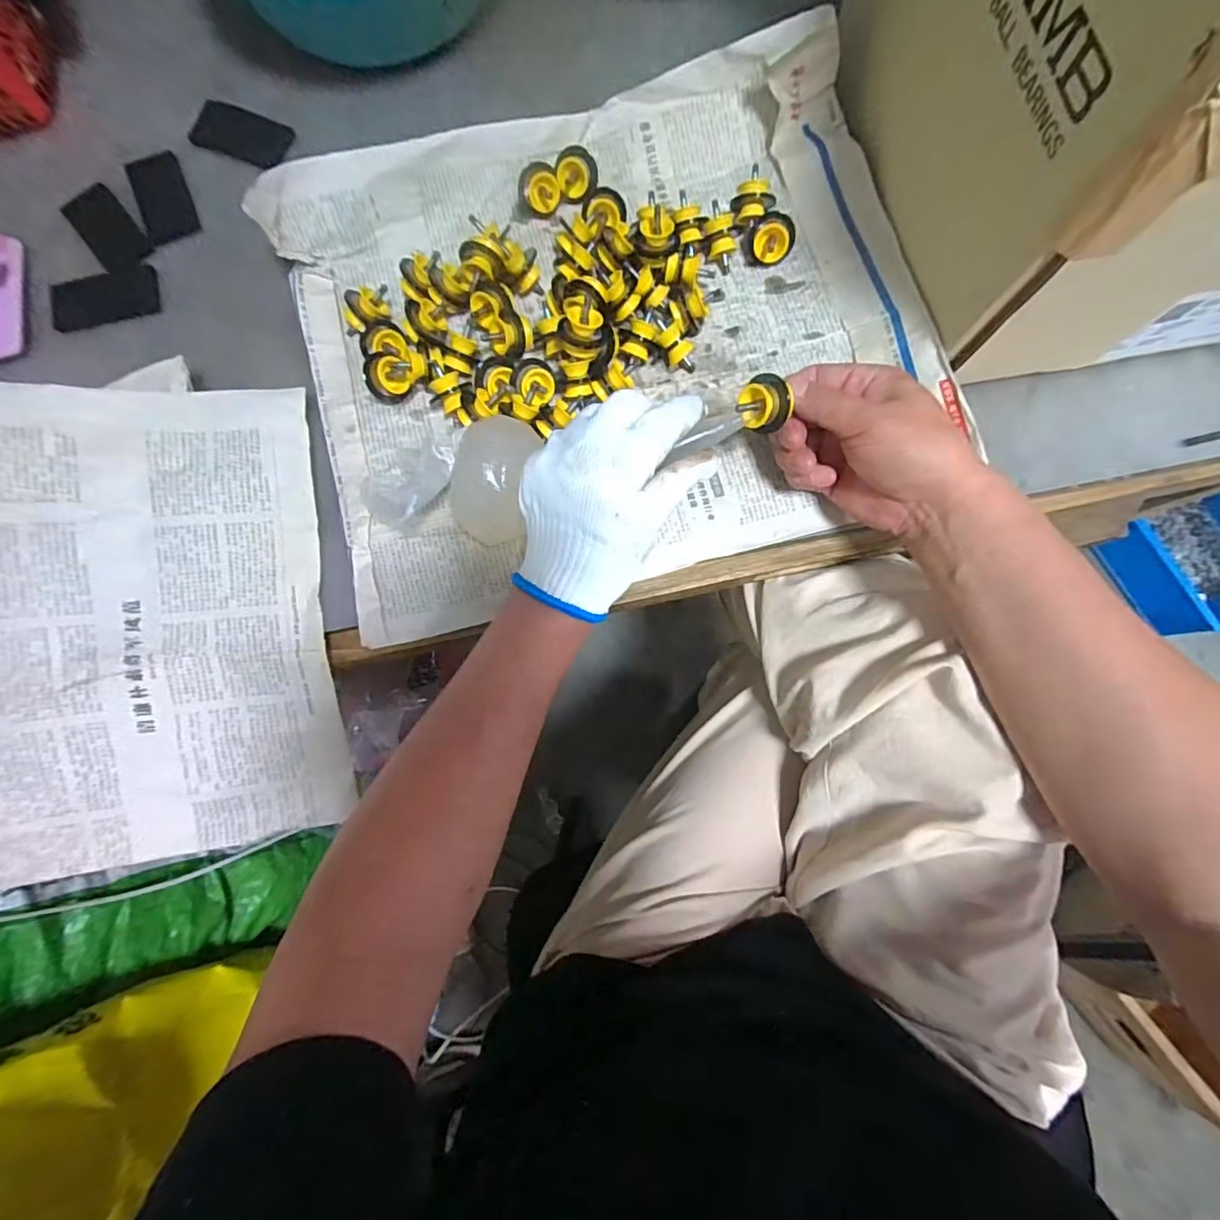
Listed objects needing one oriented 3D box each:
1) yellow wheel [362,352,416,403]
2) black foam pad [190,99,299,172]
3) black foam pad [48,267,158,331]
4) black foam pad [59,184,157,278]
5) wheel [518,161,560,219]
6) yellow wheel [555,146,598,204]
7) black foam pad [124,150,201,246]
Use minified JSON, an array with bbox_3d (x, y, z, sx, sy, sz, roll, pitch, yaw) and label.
[{"bbox_3d":[-0.162,-0.170,0.394,0.034,0.014,0.034,-42,125,18],"label":"yellow wheel"},{"bbox_3d":[-0.307,-0.398,0.449,0.093,0.007,0.046,25,82,5],"label":"black foam pad"},{"bbox_3d":[-0.402,-0.247,0.429,0.079,0.008,0.042,-17,81,-2],"label":"black foam pad"},{"bbox_3d":[-0.410,-0.310,0.438,0.041,0.006,0.084,-38,82,-5],"label":"black foam pad"},{"bbox_3d":[-0.056,-0.329,0.421,0.032,0.033,0.016,-11,37,-7],"label":"wheel"},{"bbox_3d":[-0.026,-0.341,0.420,0.034,0.016,0.034,-6,118,-11],"label":"yellow wheel"},{"bbox_3d":[-0.371,-0.344,0.447,0.040,0.009,0.082,-22,81,-2],"label":"black foam pad"}]

